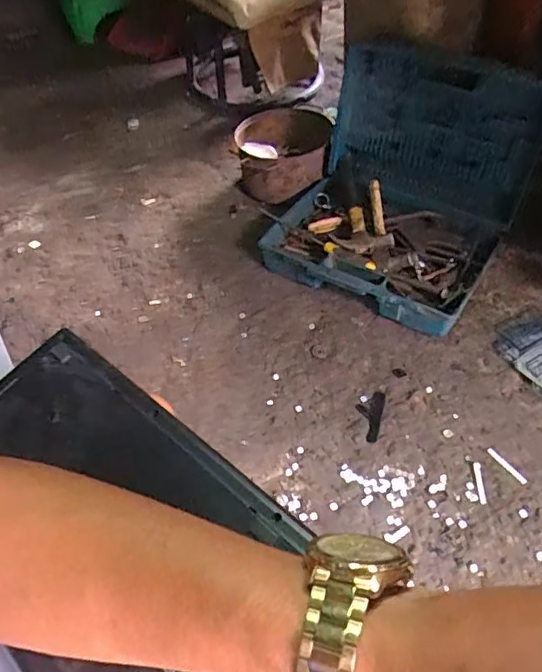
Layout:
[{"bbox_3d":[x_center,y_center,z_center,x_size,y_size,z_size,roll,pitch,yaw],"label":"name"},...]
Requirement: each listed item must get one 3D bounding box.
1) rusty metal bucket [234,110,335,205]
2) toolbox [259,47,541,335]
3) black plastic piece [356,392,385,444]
[{"bbox_3d":[0.031,-0.433,1.382,0.226,0.137,0.224,1,46,1],"label":"rusty metal bucket"},{"bbox_3d":[0.250,-0.298,1.133,0.423,0.358,0.386,28,52,24],"label":"toolbox"},{"bbox_3d":[0.166,0.132,0.970,0.043,0.007,0.107,12,47,11],"label":"black plastic piece"}]

